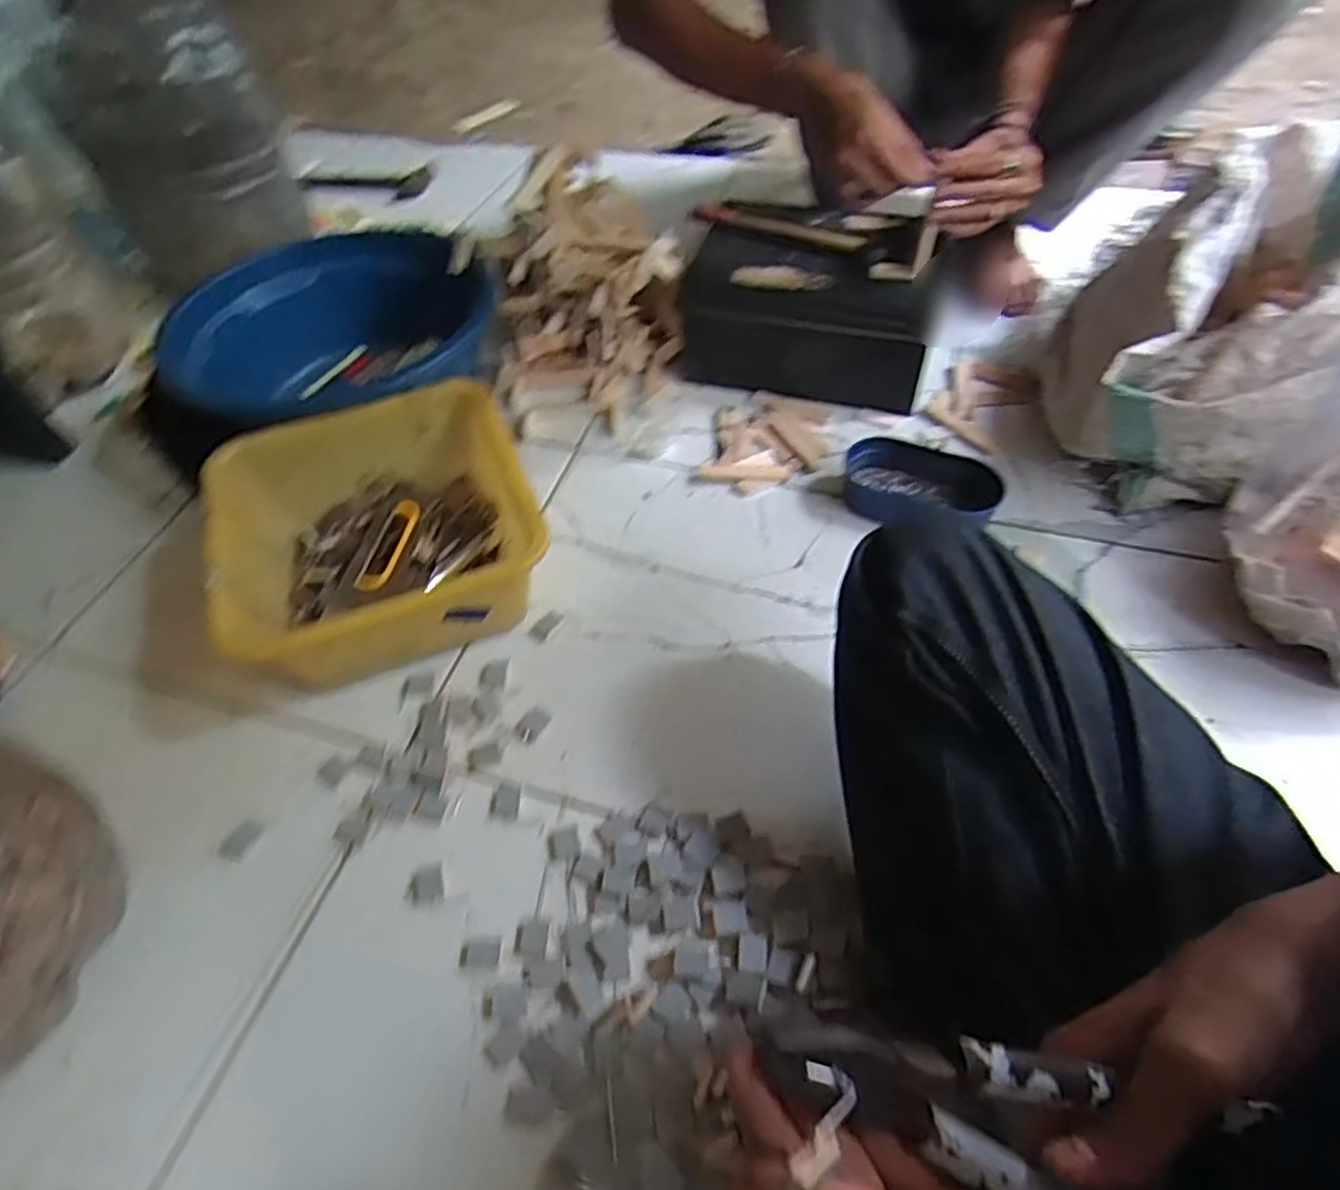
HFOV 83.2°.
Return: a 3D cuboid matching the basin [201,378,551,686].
[{"bbox_3d":[-0.262,-0.047,0.696,0.261,0.138,0.247,-24,53,-14],"label":"basin"}]

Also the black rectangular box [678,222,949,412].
[{"bbox_3d":[0.160,-0.318,0.885,0.279,0.144,0.103,12,54,13],"label":"black rectangular box"}]

